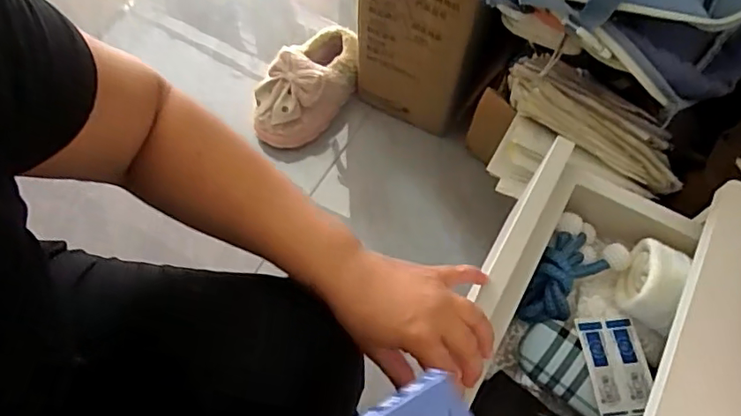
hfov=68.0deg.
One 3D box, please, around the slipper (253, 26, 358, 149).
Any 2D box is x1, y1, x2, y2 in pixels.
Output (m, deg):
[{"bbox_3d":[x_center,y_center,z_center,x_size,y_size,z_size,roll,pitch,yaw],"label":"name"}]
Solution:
[{"bbox_3d":[-0.110,-0.212,0.952,0.126,0.083,0.262,37,68,15],"label":"slipper"}]

